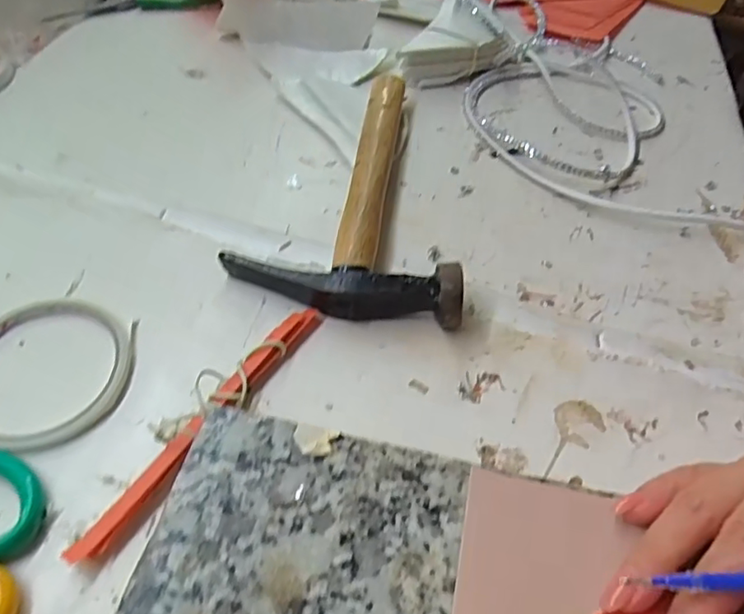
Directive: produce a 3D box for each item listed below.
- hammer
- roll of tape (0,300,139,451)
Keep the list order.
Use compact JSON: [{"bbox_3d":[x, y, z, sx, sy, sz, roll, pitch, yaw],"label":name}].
[{"bbox_3d":[-0.003,-0.086,0.387,0.134,0.032,0.224,9,50,4],"label":"hammer"},{"bbox_3d":[-0.170,0.031,0.297,0.089,0.006,0.086,14,51,9],"label":"roll of tape"}]

